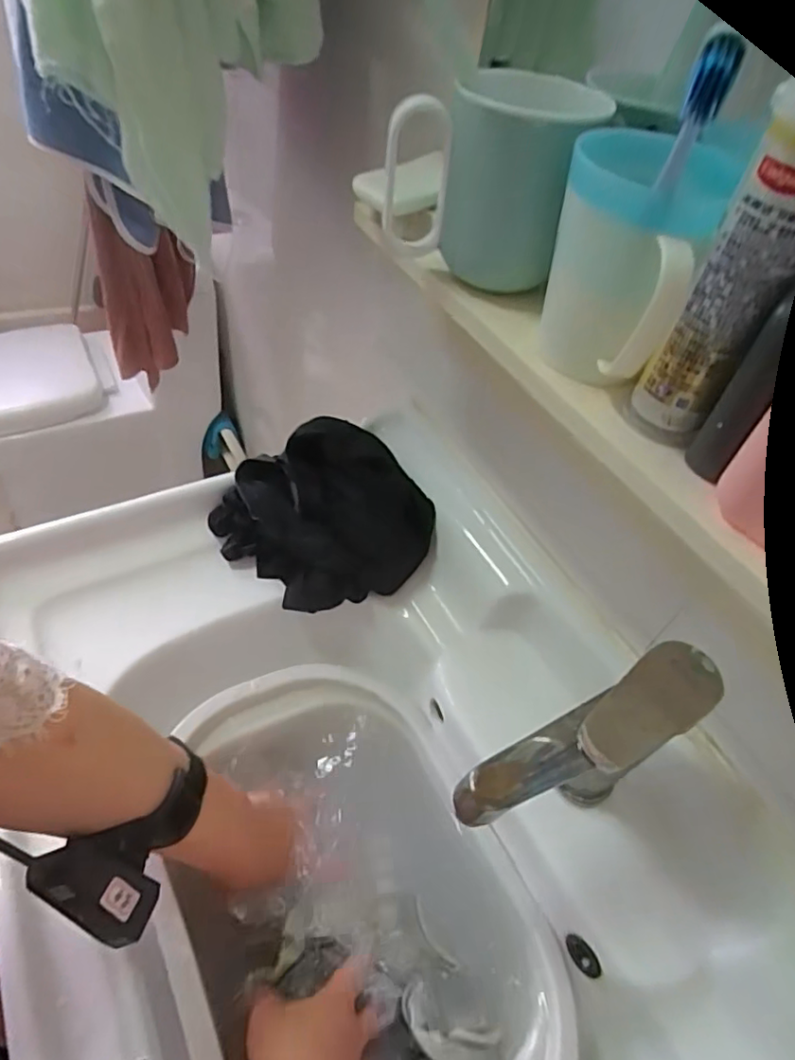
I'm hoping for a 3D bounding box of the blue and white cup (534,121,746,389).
[{"bbox_3d":[0.113,-0.135,0.305,0.072,0.103,0.081,25,50,16],"label":"blue and white cup"}]

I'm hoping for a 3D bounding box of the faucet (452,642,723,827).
[{"bbox_3d":[0.101,0.157,0.376,0.148,0.188,0.052,-17,52,-21],"label":"faucet"}]

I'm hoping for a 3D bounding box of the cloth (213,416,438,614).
[{"bbox_3d":[-0.072,-0.016,0.560,0.211,0.123,0.129,-1,48,-7],"label":"cloth"}]

